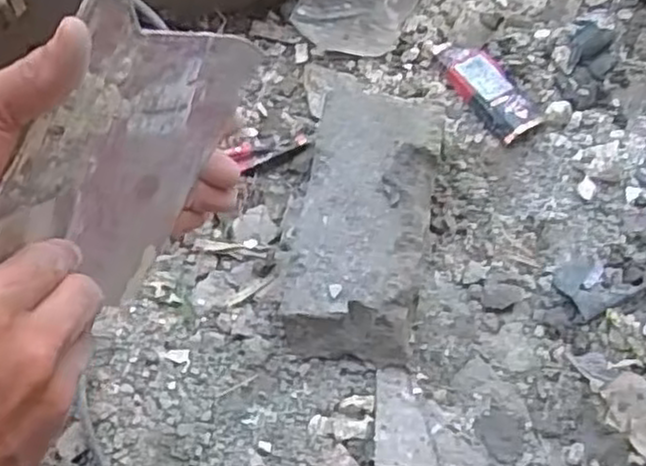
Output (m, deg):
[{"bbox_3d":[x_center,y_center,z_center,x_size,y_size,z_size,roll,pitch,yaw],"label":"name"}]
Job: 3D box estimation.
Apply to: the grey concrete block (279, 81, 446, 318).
[{"bbox_3d":[0.031,-0.021,0.597,0.104,0.049,0.202,13,66,3],"label":"grey concrete block"}]

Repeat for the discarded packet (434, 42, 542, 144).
[{"bbox_3d":[0.142,-0.127,0.664,0.045,0.020,0.109,-32,71,-16],"label":"discarded packet"}]

